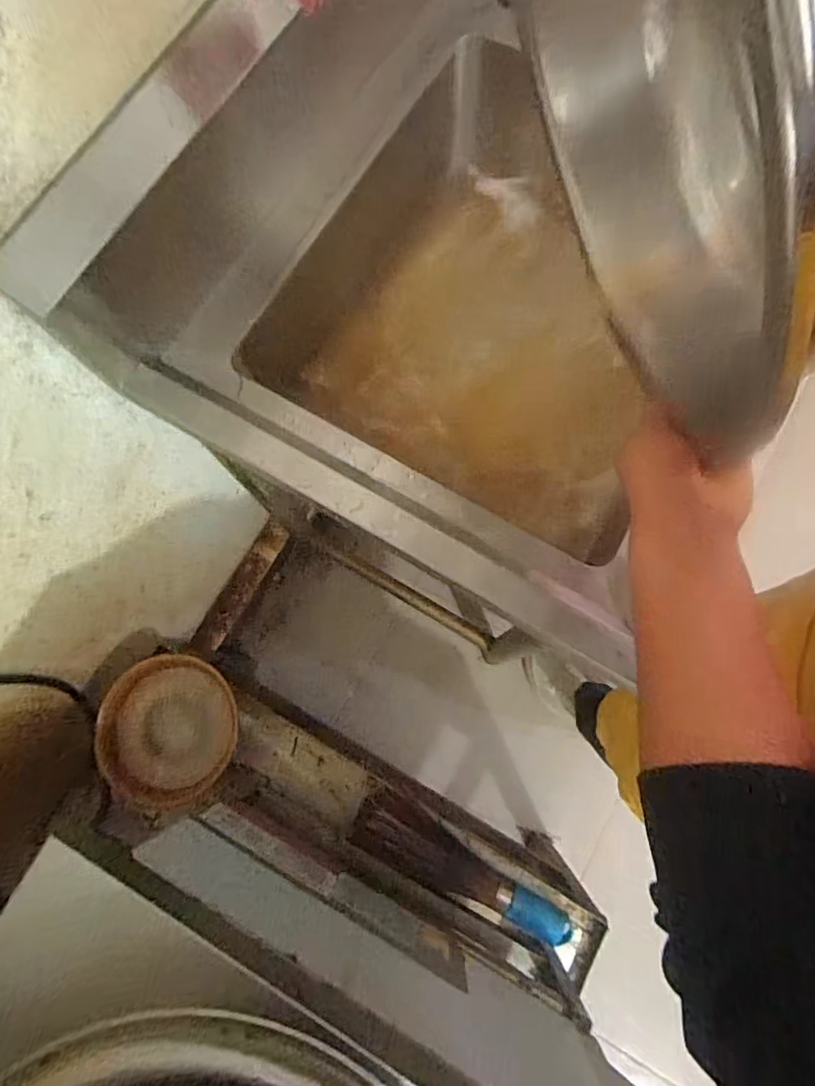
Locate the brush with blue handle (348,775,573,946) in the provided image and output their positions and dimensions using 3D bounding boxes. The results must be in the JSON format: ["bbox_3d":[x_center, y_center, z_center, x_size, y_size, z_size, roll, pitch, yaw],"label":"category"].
[{"bbox_3d":[0.076,0.447,0.770,0.329,0.070,0.073,27,79,8],"label":"brush with blue handle"}]

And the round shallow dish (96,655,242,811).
[{"bbox_3d":[-0.336,0.255,0.792,0.193,0.046,0.203,13,52,-17],"label":"round shallow dish"}]

